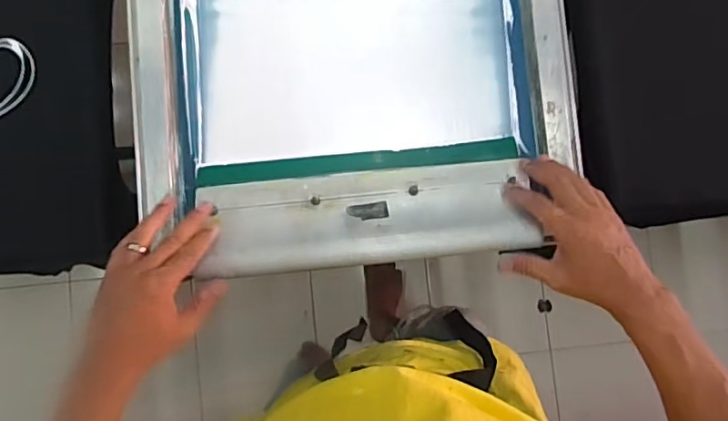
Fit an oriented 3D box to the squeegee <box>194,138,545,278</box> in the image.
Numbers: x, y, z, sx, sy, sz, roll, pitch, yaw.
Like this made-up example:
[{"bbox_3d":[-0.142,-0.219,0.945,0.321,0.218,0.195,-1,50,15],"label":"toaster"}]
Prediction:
[{"bbox_3d":[0.002,-0.004,0.567,0.341,0.032,0.126,-5,62,-3],"label":"squeegee"}]

